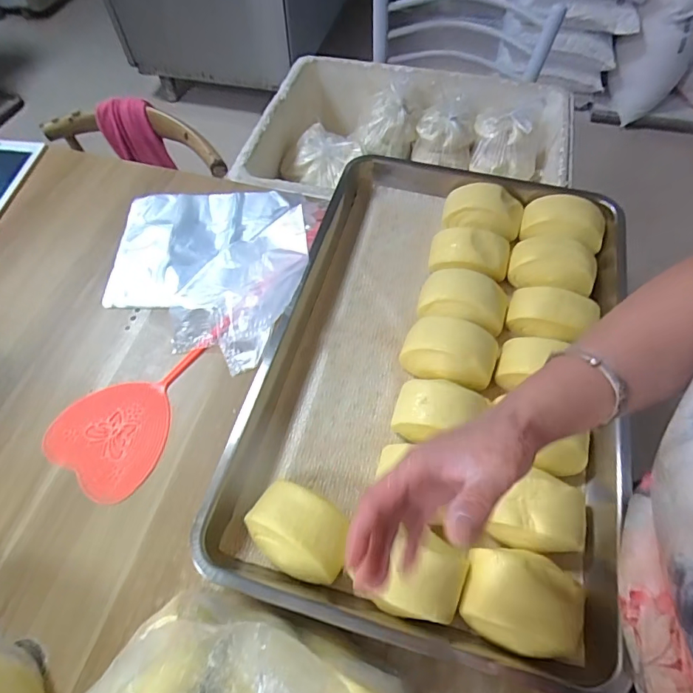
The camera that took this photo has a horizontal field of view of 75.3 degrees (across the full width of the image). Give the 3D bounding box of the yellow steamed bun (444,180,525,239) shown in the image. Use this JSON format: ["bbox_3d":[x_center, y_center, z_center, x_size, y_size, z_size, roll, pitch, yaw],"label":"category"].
[{"bbox_3d":[0.193,-0.189,0.641,0.106,0.060,0.070,11,61,6],"label":"yellow steamed bun"}]

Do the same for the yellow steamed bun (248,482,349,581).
[{"bbox_3d":[-0.045,0.178,0.435,0.099,0.058,0.073,26,63,14],"label":"yellow steamed bun"}]

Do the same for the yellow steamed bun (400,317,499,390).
[{"bbox_3d":[0.121,0.008,0.531,0.103,0.051,0.068,18,62,10],"label":"yellow steamed bun"}]

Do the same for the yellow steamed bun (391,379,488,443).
[{"bbox_3d":[0.101,0.074,0.502,0.100,0.049,0.070,4,60,2],"label":"yellow steamed bun"}]

